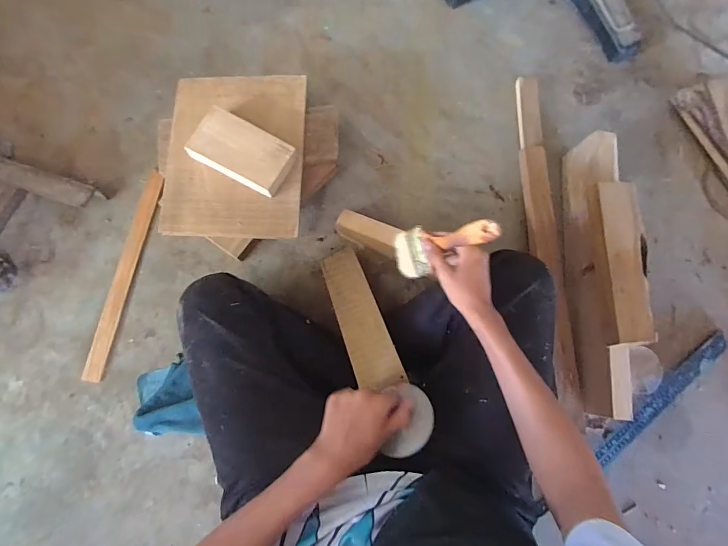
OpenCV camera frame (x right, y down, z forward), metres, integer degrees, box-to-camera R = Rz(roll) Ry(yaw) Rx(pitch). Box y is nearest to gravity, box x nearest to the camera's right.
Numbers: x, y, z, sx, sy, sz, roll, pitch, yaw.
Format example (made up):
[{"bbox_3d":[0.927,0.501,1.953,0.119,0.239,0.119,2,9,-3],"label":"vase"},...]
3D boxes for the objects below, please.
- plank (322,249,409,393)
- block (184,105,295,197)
[{"bbox_3d":[-0.011,0.067,0.657,0.072,0.016,0.280,-18,49,-5],"label":"plank"},{"bbox_3d":[-0.212,-0.209,0.661,0.164,0.029,0.092,26,79,3],"label":"block"}]

